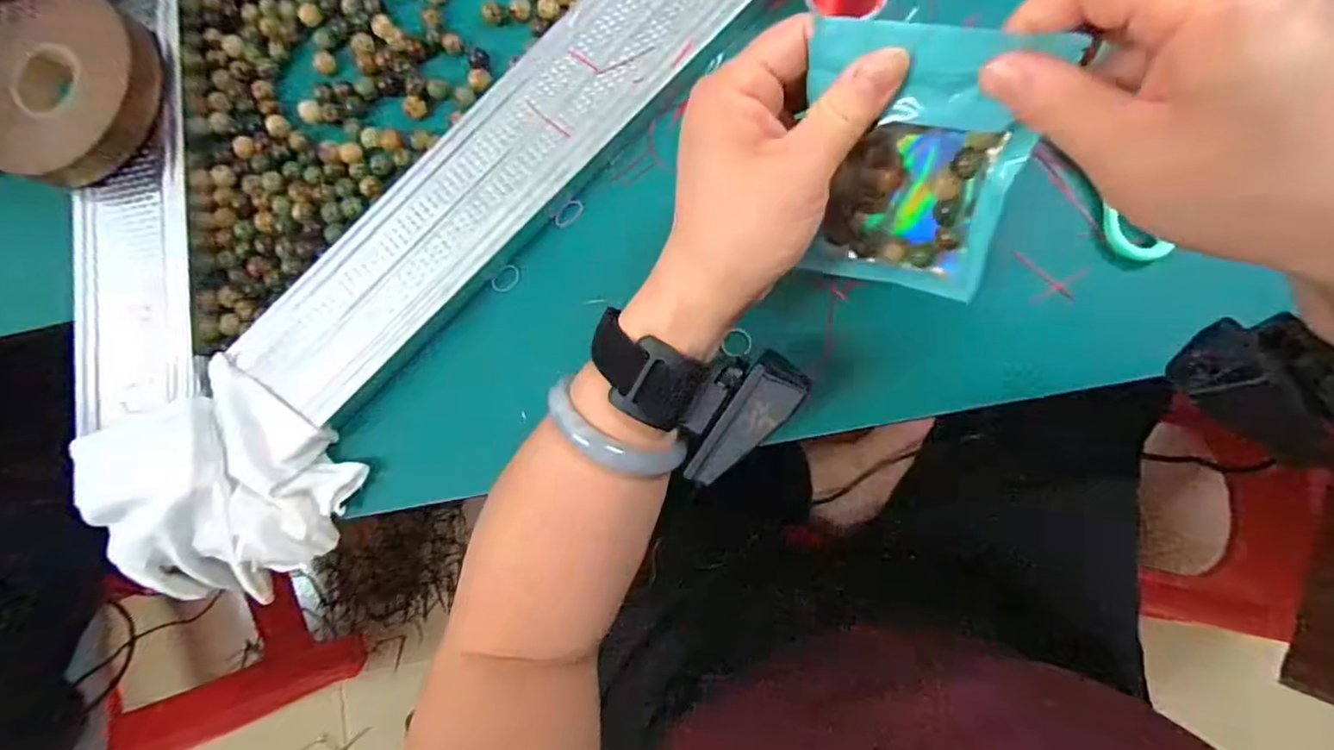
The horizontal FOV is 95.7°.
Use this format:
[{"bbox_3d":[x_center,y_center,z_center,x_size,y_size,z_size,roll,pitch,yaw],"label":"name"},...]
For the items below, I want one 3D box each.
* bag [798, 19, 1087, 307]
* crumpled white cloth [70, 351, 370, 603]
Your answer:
[{"bbox_3d":[0.098,-0.082,0.248,0.083,0.114,0.009,13,54,15],"label":"bag"},{"bbox_3d":[-0.256,0.070,0.347,0.165,0.052,0.123,-32,82,3],"label":"crumpled white cloth"}]

